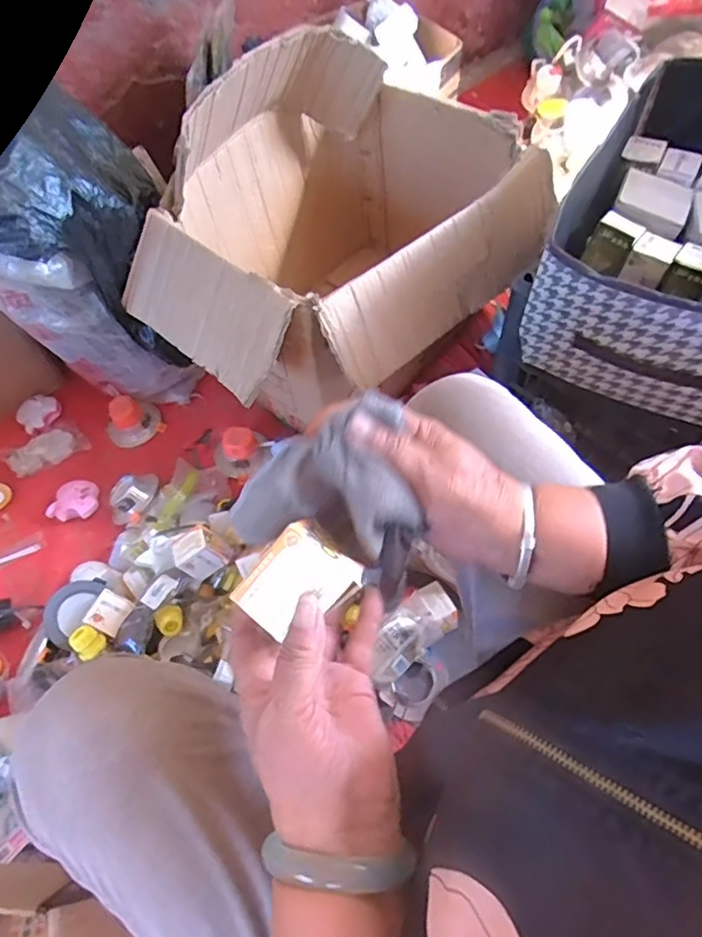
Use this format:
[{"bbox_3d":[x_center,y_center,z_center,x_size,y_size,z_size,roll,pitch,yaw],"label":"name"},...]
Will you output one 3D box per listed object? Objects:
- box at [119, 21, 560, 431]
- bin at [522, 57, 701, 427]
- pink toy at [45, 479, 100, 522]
[{"bbox_3d":[-0.023,-0.347,0.918,0.479,0.423,0.585,36,68,22],"label":"box"},{"bbox_3d":[0.437,-0.280,0.698,0.323,0.169,0.448,27,65,18],"label":"bin"},{"bbox_3d":[-0.462,0.053,0.967,0.078,0.016,0.073,-2,59,3],"label":"pink toy"}]

